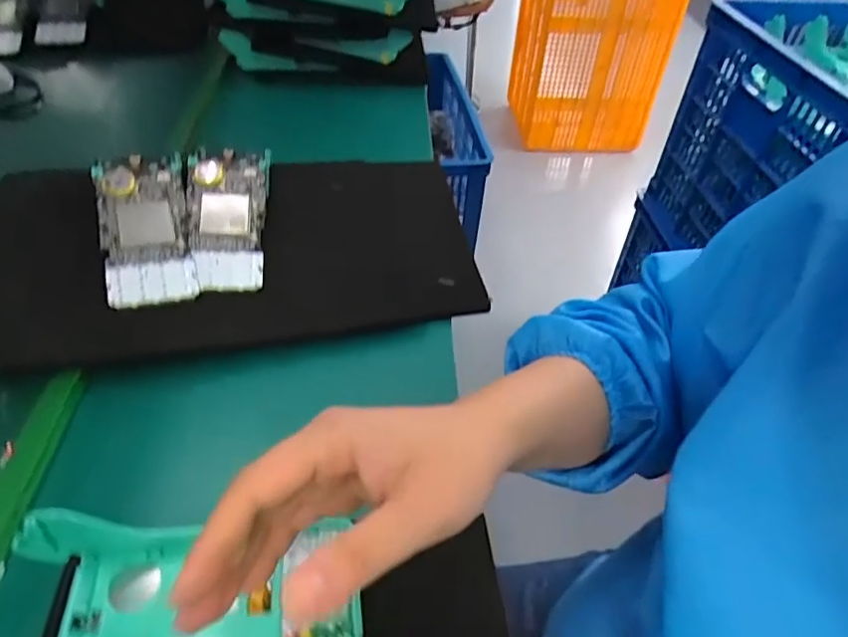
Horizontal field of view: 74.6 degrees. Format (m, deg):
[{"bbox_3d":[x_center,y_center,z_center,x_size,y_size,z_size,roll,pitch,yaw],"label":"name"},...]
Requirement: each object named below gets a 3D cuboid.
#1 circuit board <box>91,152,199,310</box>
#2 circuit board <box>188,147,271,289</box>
[{"bbox_3d":[-0.232,-0.076,0.463,0.067,0.010,0.138,-8,70,-24],"label":"circuit board"},{"bbox_3d":[-0.174,-0.089,0.490,0.068,0.024,0.140,-4,67,-7],"label":"circuit board"}]

